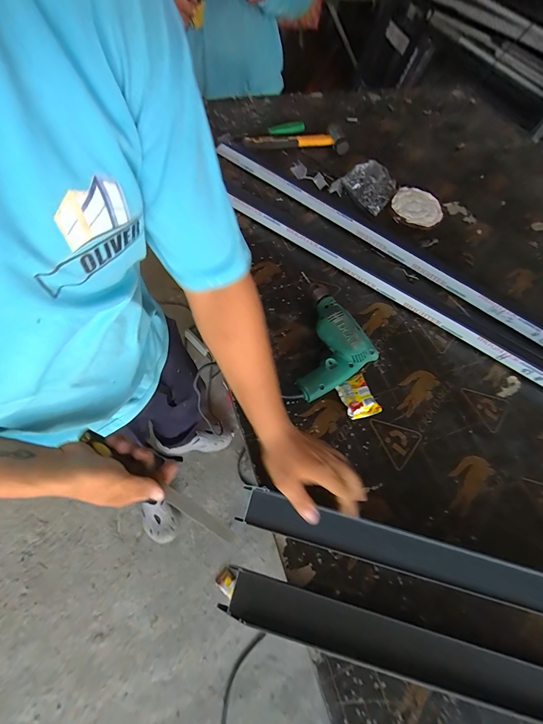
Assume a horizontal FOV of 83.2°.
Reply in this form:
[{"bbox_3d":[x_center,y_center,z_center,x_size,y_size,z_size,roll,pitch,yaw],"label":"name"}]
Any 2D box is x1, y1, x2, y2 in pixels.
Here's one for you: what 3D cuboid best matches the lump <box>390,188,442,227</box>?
[{"bbox_3d":[0.385,-0.407,0.811,0.128,0.030,0.123,2,62,-4],"label":"lump"}]

